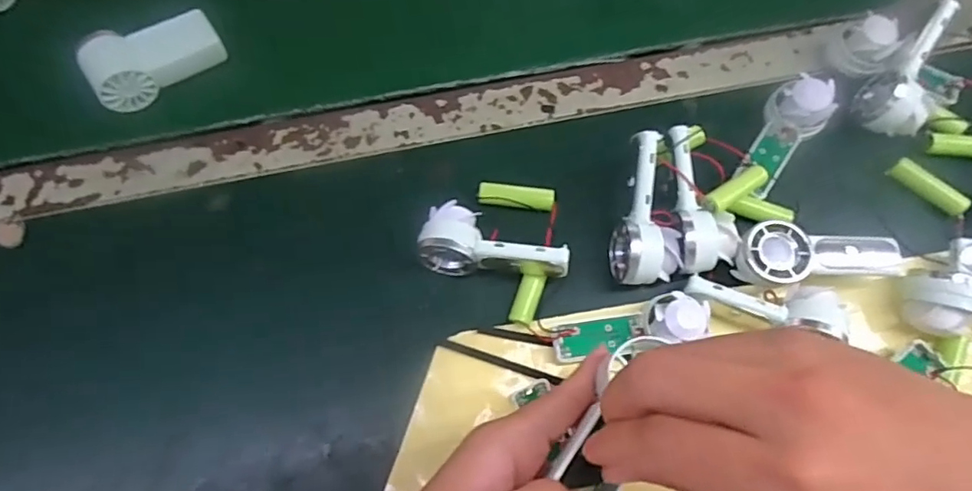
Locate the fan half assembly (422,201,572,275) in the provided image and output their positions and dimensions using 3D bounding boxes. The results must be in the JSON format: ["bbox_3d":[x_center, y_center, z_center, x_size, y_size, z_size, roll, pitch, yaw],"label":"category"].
[{"bbox_3d":[0.005,-0.003,0.355,0.091,0.029,0.039,4,71,1],"label":"fan half assembly"}]

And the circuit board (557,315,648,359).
[{"bbox_3d":[0.071,0.055,0.342,0.053,0.006,0.020,-8,66,-4],"label":"circuit board"}]

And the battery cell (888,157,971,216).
[{"bbox_3d":[0.303,-0.040,0.381,0.051,0.012,0.016,36,74,12],"label":"battery cell"}]

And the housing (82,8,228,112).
[{"bbox_3d":[-0.251,-0.146,0.422,0.092,0.030,0.052,-30,73,-10],"label":"housing"}]

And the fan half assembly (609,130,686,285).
[{"bbox_3d":[0.100,-0.023,0.349,0.039,0.031,0.091,0,92,2],"label":"fan half assembly"}]

